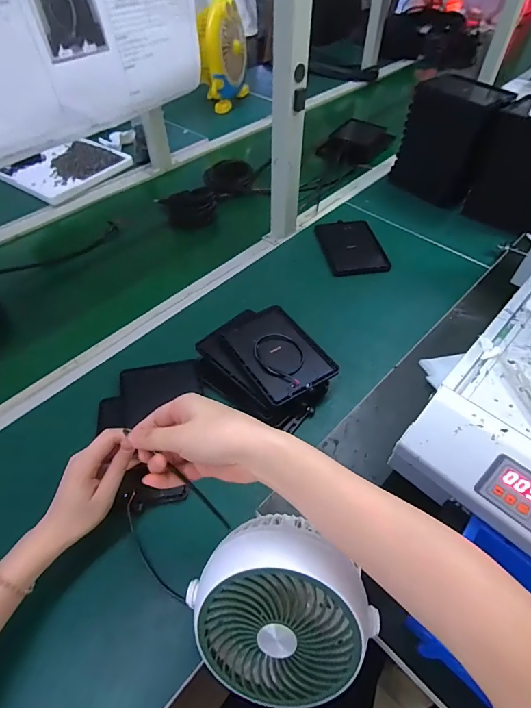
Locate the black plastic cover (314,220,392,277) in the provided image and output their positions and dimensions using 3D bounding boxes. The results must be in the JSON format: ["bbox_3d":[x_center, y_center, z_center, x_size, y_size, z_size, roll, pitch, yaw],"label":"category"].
[{"bbox_3d":[0.177,-0.225,0.797,0.115,0.010,0.171,-8,51,-7],"label":"black plastic cover"}]

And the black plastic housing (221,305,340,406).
[{"bbox_3d":[0.017,-0.006,0.580,0.115,0.010,0.163,-27,56,-21],"label":"black plastic housing"}]

